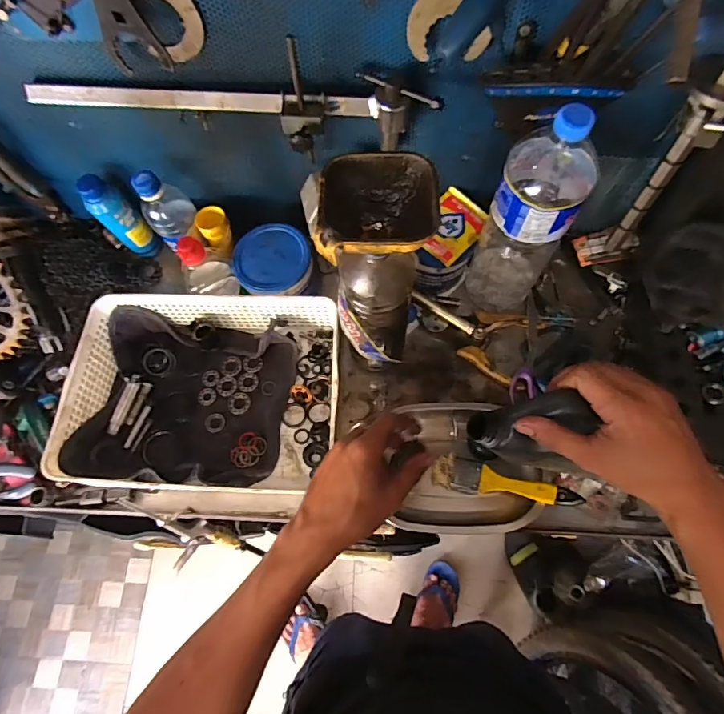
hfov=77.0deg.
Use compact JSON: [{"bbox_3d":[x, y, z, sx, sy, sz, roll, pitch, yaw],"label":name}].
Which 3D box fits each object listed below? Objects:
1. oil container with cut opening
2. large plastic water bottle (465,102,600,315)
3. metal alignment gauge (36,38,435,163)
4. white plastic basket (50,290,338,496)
[{"bbox_3d":[0.008,-0.116,0.374,0.100,0.053,0.091,-1,68,2],"label":"oil container with cut opening"},{"bbox_3d":[0.195,-0.157,0.534,0.093,0.303,0.099,22,71,11],"label":"large plastic water bottle"},{"bbox_3d":[-0.136,-0.254,0.488,0.426,0.094,0.070,0,69,3],"label":"metal alignment gauge"},{"bbox_3d":[-0.191,0.040,0.589,0.326,0.082,0.252,1,69,3],"label":"white plastic basket"}]

